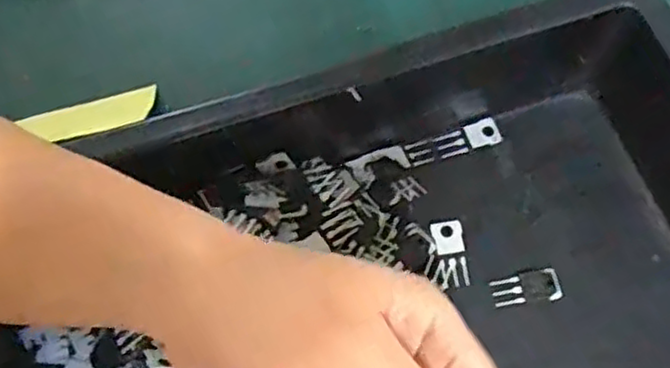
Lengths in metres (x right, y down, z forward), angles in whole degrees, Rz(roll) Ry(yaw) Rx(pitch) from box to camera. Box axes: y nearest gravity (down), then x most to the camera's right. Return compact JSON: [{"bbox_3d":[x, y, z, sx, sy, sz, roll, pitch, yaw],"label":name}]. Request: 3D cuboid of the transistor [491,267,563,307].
[{"bbox_3d":[0.096,0.052,0.353,0.034,0.004,0.016,-8,66,-1],"label":"transistor"}]

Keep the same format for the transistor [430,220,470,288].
[{"bbox_3d":[0.059,0.035,0.360,0.016,0.004,0.034,-5,66,0],"label":"transistor"}]

